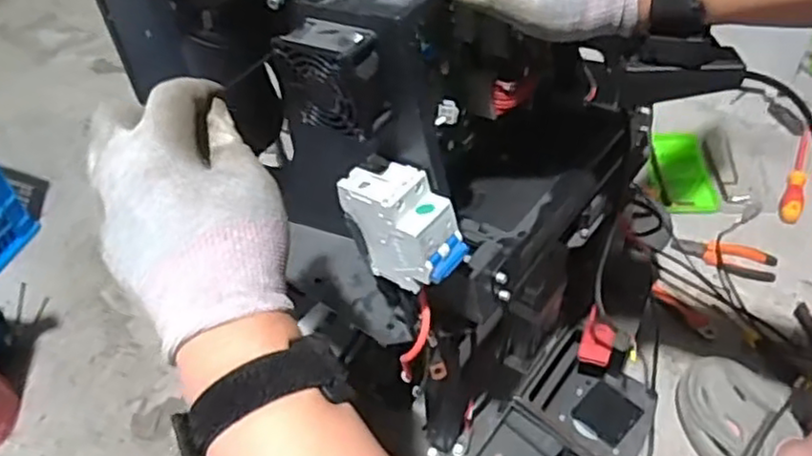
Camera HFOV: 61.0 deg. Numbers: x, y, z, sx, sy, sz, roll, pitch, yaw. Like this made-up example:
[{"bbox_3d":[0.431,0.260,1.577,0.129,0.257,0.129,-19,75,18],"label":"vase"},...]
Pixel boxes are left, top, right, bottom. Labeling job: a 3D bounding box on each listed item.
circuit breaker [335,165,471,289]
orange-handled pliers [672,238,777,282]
[{"bbox_3d":[-0.001,0.002,0.453,0.080,0.074,0.042,27,55,25],"label":"circuit breaker"},{"bbox_3d":[0.503,0.041,1.092,0.154,0.013,0.064,14,51,15],"label":"orange-handled pliers"}]

